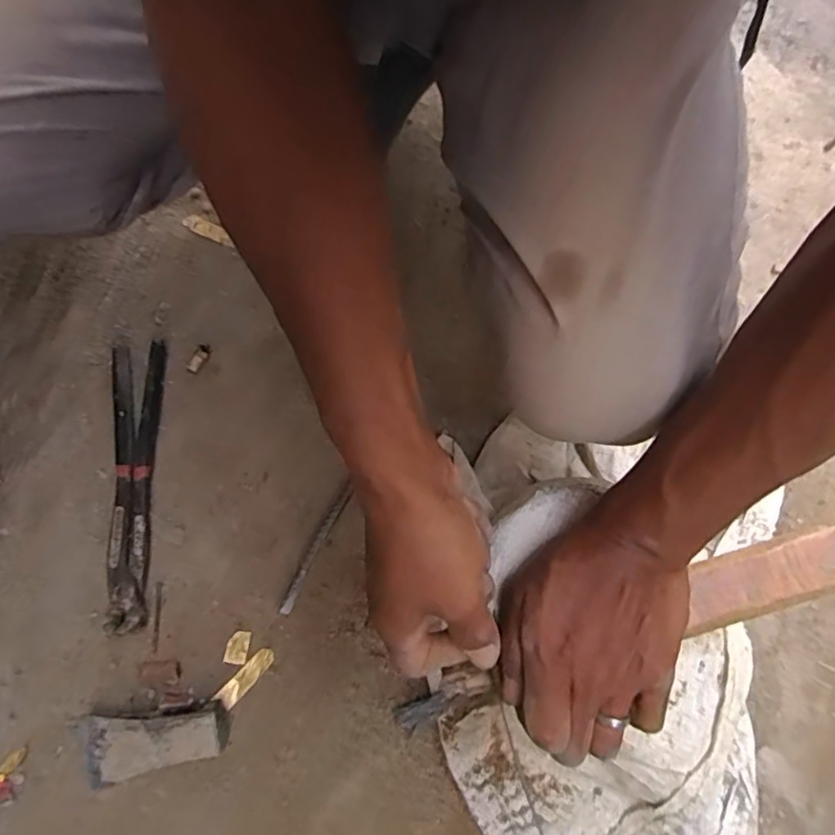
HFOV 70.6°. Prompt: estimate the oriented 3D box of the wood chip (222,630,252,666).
[{"bbox_3d":[-0.141,0.179,0.458,0.017,0.004,0.024,11,70,3],"label":"wood chip"}]

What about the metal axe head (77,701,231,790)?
[{"bbox_3d":[-0.190,0.234,0.421,0.100,0.027,0.045,-5,70,-3],"label":"metal axe head"}]

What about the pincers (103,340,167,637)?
[{"bbox_3d":[-0.234,0.050,0.487,0.041,0.019,0.241,-5,70,-3],"label":"pincers"}]

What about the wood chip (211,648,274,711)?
[{"bbox_3d":[-0.132,0.199,0.452,0.016,0.004,0.050,40,74,12],"label":"wood chip"}]

